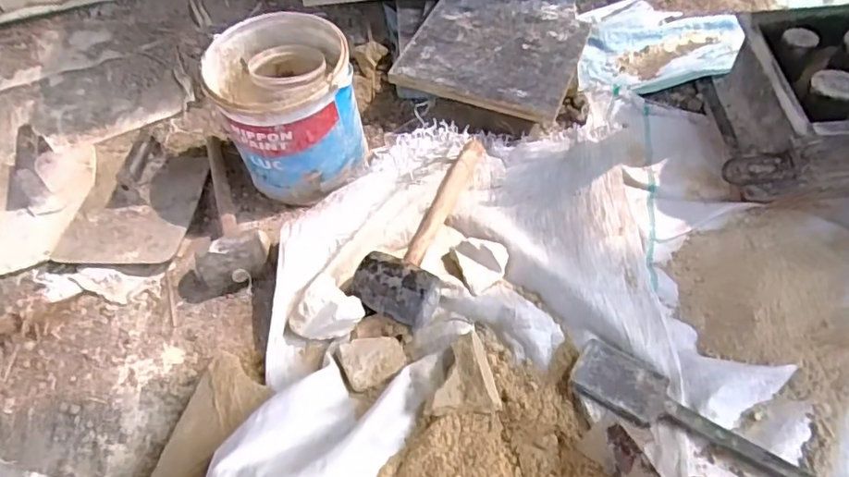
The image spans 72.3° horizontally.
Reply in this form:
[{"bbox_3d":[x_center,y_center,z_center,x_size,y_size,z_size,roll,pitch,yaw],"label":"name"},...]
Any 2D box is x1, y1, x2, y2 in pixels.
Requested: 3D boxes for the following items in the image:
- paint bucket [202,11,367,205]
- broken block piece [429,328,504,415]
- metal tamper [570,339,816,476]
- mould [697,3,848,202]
[{"bbox_3d":[-0.180,-0.172,0.794,0.169,0.184,0.178,-3,53,4],"label":"paint bucket"},{"bbox_3d":[0.041,0.144,0.650,0.072,0.026,0.097,-8,53,0],"label":"broken block piece"},{"bbox_3d":[0.310,0.199,0.596,0.317,0.027,0.068,22,60,21],"label":"metal tamper"},{"bbox_3d":[0.544,-0.189,0.789,0.267,0.123,0.234,-4,53,3],"label":"mould"}]

